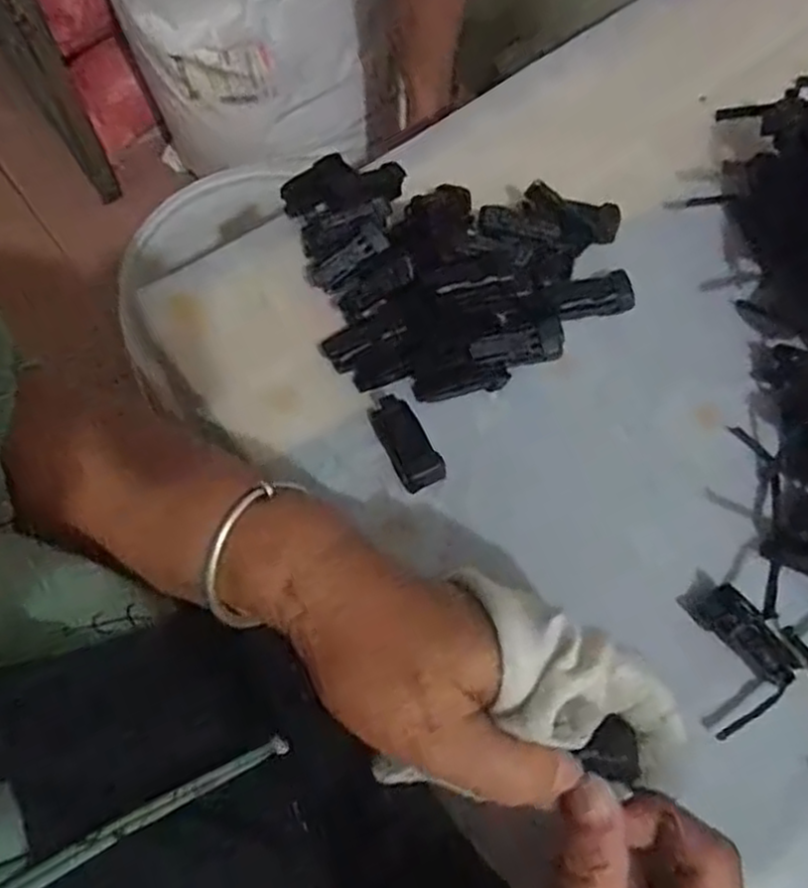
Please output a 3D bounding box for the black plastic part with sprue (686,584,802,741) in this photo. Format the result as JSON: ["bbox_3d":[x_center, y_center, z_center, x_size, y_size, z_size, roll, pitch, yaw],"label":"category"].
[{"bbox_3d":[0.145,0.093,0.320,0.048,0.013,0.052,-27,68,-11],"label":"black plastic part with sprue"}]

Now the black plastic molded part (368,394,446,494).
[{"bbox_3d":[0.001,-0.001,0.362,0.022,0.006,0.050,-27,68,-11],"label":"black plastic molded part"}]

